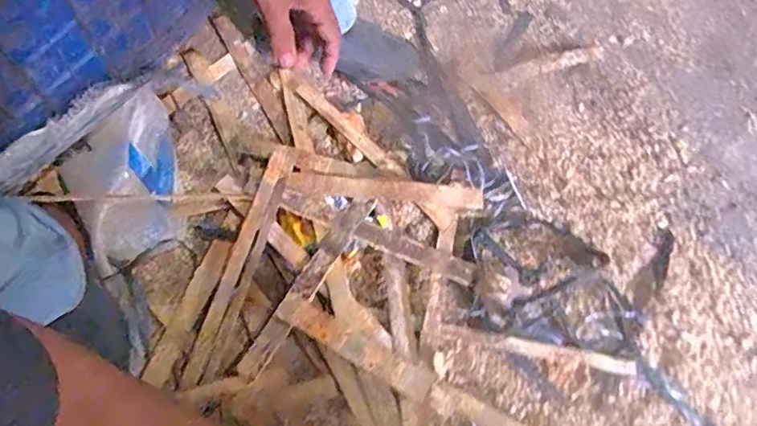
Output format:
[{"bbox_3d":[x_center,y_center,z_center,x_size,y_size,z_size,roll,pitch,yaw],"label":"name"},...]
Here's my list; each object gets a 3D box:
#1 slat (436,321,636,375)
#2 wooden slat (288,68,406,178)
[{"bbox_3d":[0.223,0.187,0.710,0.269,0.013,0.020,12,68,3],"label":"slat"},{"bbox_3d":[-0.056,-0.143,0.818,0.029,0.010,0.256,-42,75,-16],"label":"wooden slat"}]

